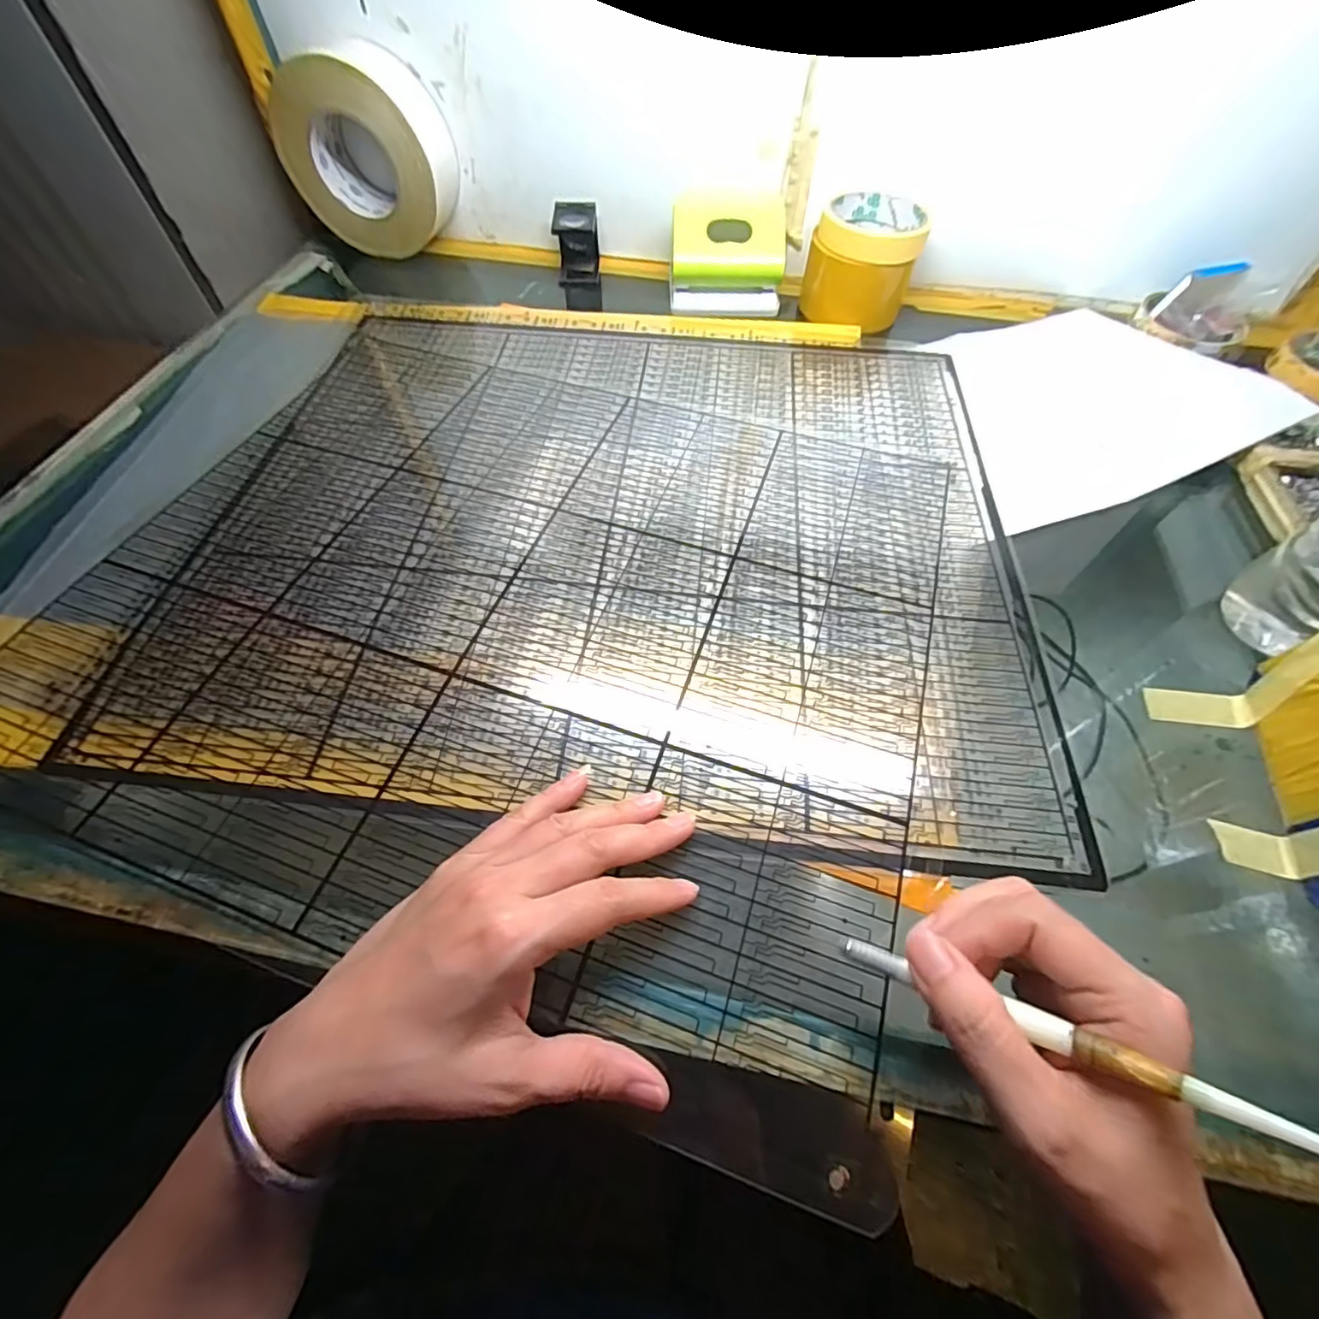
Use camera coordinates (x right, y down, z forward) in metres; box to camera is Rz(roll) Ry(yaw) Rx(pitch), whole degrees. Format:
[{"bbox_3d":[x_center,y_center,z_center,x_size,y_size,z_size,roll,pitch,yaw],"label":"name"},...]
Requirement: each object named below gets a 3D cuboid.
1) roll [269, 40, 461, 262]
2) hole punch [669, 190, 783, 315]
[{"bbox_3d":[-0.266,-0.458,0.526,0.135,0.138,0.065,11,58,7],"label":"roll"},{"bbox_3d":[0.062,-0.363,0.509,0.099,0.070,0.070,7,58,4],"label":"hole punch"}]

